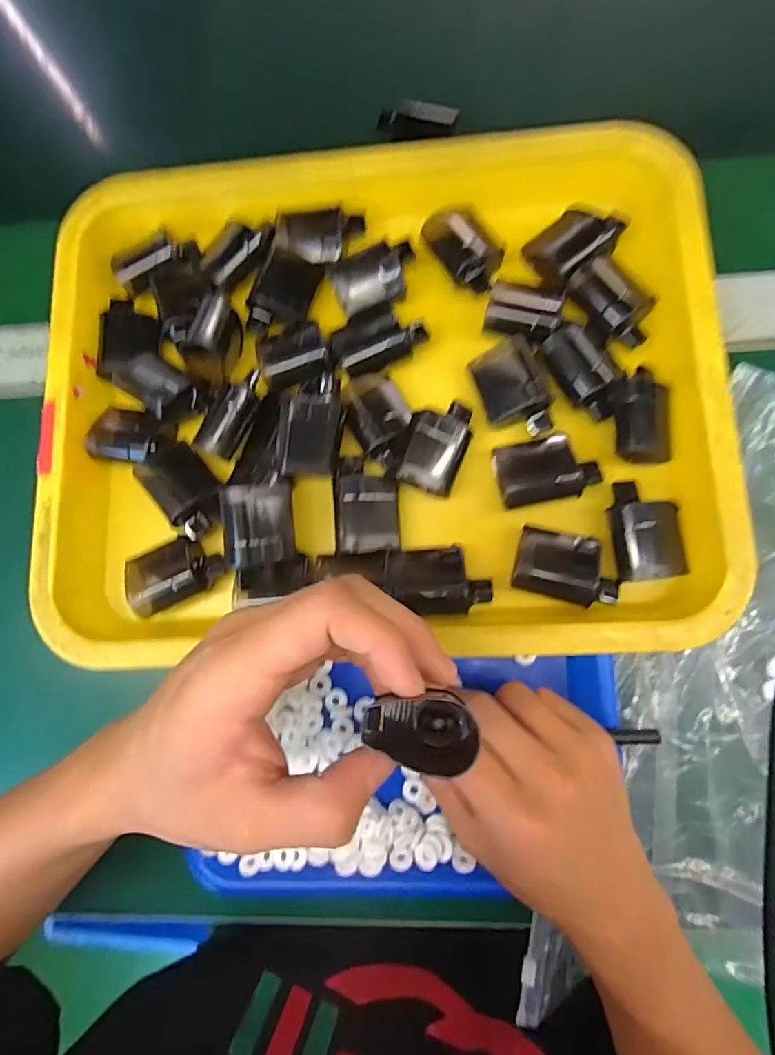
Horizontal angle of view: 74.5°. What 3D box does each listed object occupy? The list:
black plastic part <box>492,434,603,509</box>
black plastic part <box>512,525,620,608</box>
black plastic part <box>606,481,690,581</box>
[{"bbox_3d":[0.088,-0.033,0.281,0.055,0.012,0.035,-9,81,4],"label":"black plastic part"},{"bbox_3d":[0.097,0.022,0.275,0.053,0.011,0.035,15,84,8],"label":"black plastic part"},{"bbox_3d":[0.141,0.001,0.277,0.036,0.015,0.052,-7,82,5],"label":"black plastic part"}]

